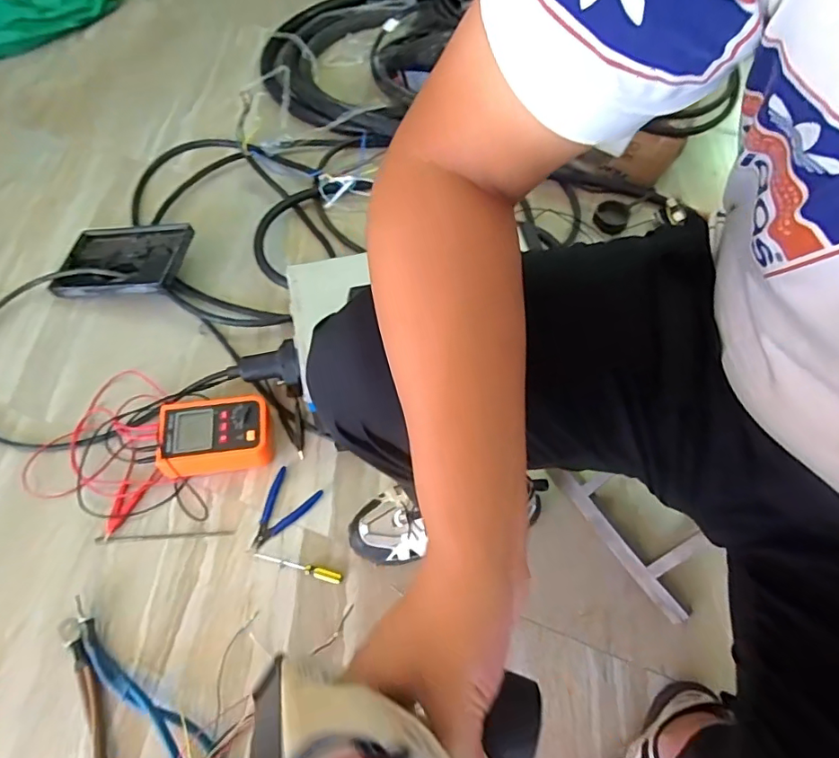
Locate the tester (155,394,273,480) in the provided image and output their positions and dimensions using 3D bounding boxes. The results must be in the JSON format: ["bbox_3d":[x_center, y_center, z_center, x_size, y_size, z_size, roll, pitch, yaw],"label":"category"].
[{"bbox_3d":[-0.317,0.089,0.829,0.164,0.059,0.110,-5,62,-4],"label":"tester"}]

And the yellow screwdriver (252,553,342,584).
[{"bbox_3d":[-0.174,0.268,0.753,0.131,0.016,0.016,14,62,7],"label":"yellow screwdriver"}]

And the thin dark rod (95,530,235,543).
[{"bbox_3d":[-0.373,0.231,0.778,0.195,0.009,0.012,-3,62,-3],"label":"thin dark rod"}]

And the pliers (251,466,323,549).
[{"bbox_3d":[-0.213,0.201,0.797,0.080,0.010,0.118,27,65,13],"label":"pliers"}]

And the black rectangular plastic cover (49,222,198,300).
[{"bbox_3d":[-0.565,-0.227,1.009,0.257,0.032,0.181,-2,57,12],"label":"black rectangular plastic cover"}]

